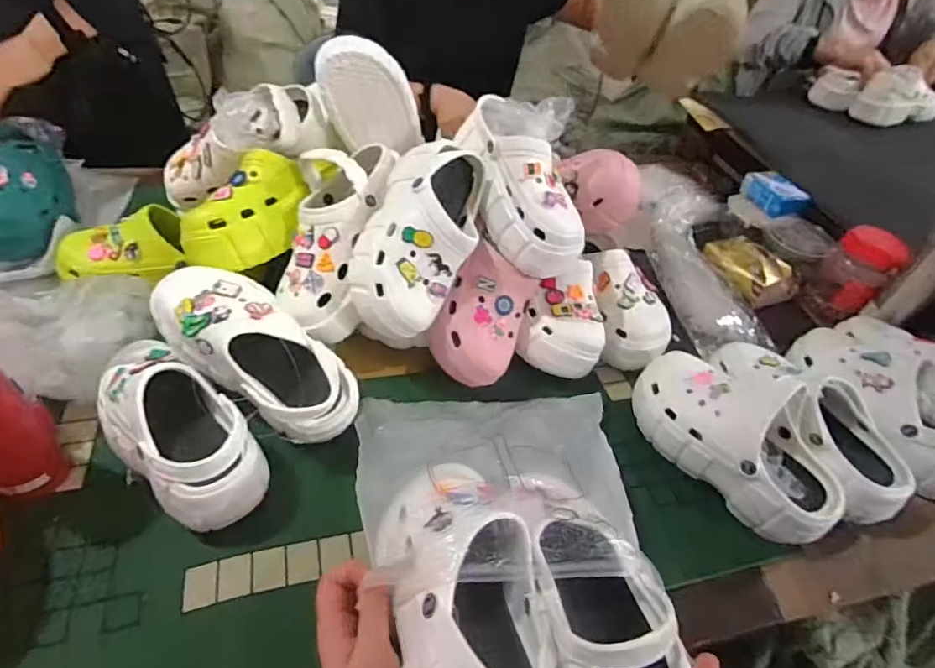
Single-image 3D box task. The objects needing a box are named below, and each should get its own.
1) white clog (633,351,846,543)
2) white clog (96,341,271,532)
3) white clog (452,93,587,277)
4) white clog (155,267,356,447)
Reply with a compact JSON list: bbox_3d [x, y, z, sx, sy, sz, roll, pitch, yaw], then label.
[{"bbox_3d":[0.318,0.119,0.625,0.113,0.129,0.253,-29,55,-30],"label":"white clog"},{"bbox_3d":[-0.306,0.098,0.549,0.236,0.106,0.101,33,51,24],"label":"white clog"},{"bbox_3d":[0.064,-0.190,0.656,0.086,0.098,0.240,-20,76,-24],"label":"white clog"},{"bbox_3d":[-0.229,0.014,0.586,0.253,0.087,0.113,39,50,1],"label":"white clog"}]

